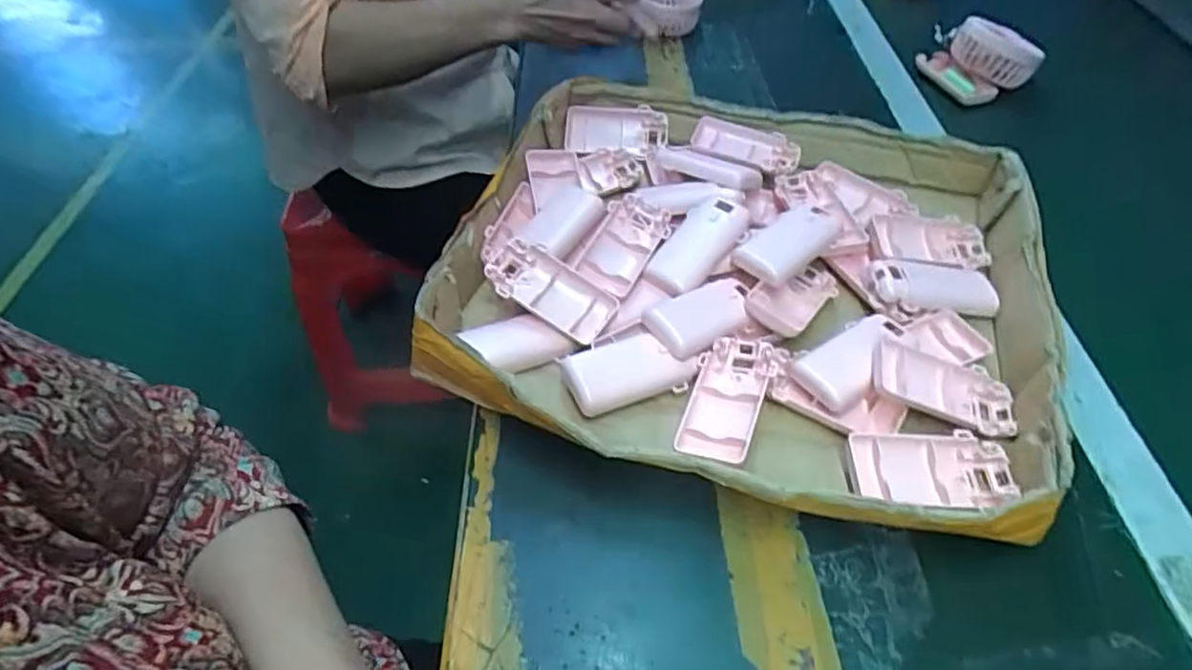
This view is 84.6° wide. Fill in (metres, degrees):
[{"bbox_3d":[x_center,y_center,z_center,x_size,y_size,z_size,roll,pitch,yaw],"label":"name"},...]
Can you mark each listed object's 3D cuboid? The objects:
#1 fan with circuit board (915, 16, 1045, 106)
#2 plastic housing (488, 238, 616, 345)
[{"bbox_3d":[0.410,-0.299,0.706,0.050,0.066,0.104,-31,56,-22],"label":"fan with circuit board"},{"bbox_3d":[-0.032,-0.032,0.470,0.094,0.021,0.046,32,56,6],"label":"plastic housing"}]

